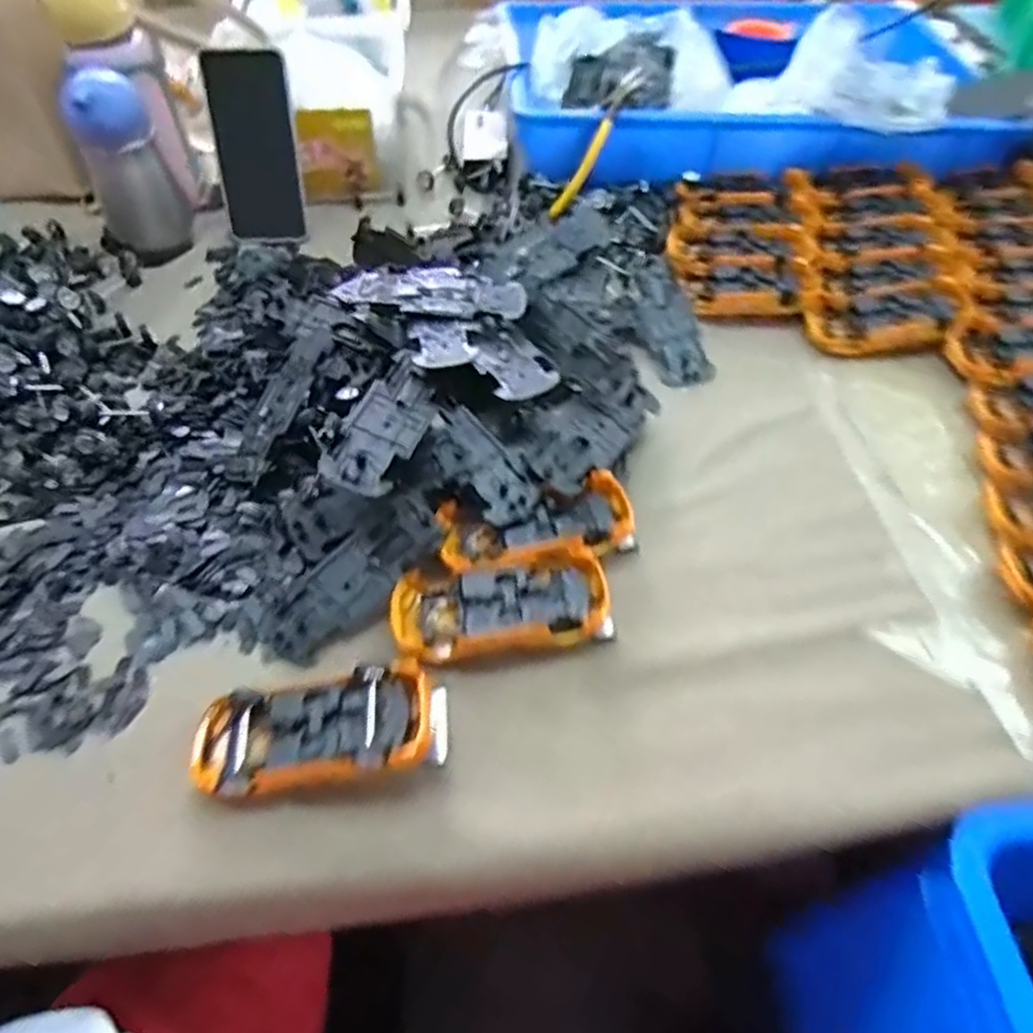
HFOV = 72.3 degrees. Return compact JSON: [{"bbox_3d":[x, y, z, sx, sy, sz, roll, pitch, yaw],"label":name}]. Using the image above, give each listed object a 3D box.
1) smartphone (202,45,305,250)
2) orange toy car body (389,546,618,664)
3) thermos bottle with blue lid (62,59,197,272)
[{"bbox_3d":[-0.243,-0.343,0.665,0.071,0.159,0.010,-8,33,-14],"label":"smartphone"},{"bbox_3d":[-0.008,0.057,0.441,0.129,0.030,0.061,-9,55,-3],"label":"orange toy car body"},{"bbox_3d":[-0.349,-0.314,0.639,0.073,0.151,0.059,-25,59,-19],"label":"thermos bottle with blue lid"}]

